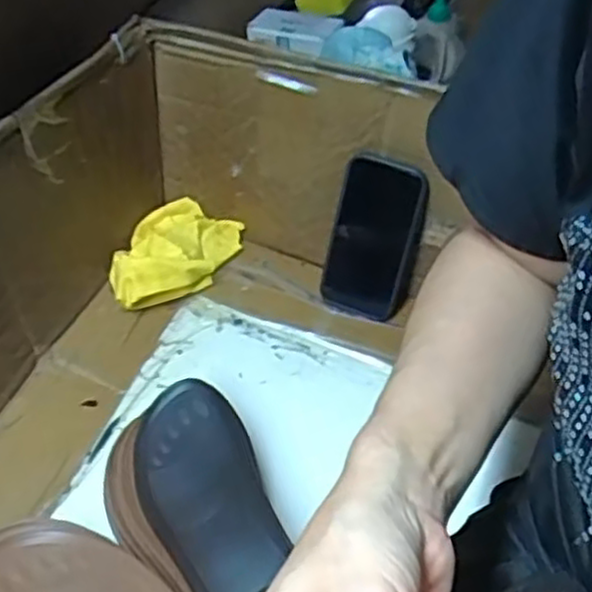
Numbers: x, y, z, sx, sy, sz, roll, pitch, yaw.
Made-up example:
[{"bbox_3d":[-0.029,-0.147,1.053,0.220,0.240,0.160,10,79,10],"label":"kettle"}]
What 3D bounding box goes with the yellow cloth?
[{"bbox_3d":[-0.135,-0.043,0.813,0.105,0.054,0.155,23,50,16],"label":"yellow cloth"}]

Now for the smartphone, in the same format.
[{"bbox_3d":[0.078,-0.055,0.755,0.085,0.165,0.015,13,31,4],"label":"smartphone"}]

